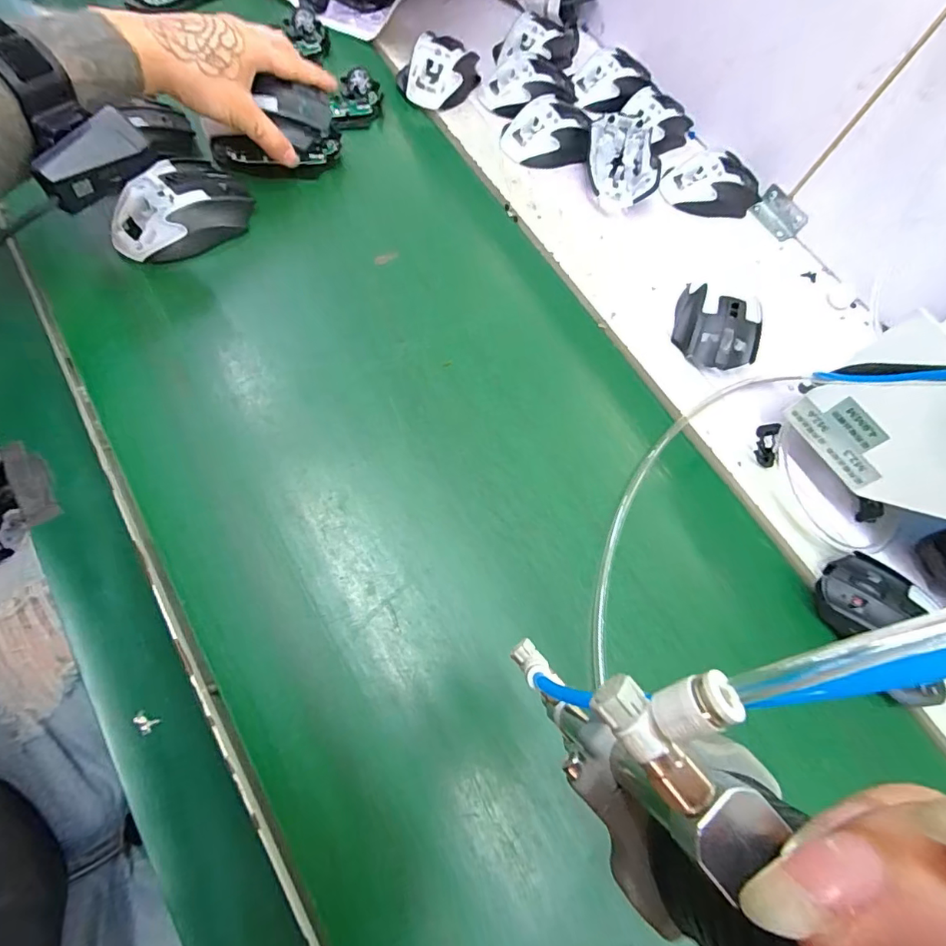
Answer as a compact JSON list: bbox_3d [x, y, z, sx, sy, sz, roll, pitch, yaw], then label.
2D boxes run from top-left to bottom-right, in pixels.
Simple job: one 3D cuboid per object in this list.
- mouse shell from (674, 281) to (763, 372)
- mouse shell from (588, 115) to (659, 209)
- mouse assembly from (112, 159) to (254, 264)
[{"bbox_3d":[0.225,-0.135,0.451,0.069,0.032,0.076,13,67,6],"label":"mouse shell"},{"bbox_3d":[0.158,-0.333,0.525,0.067,0.032,0.100,0,66,0],"label":"mouse shell"},{"bbox_3d":[-0.242,-0.216,0.410,0.065,0.046,0.113,36,71,14],"label":"mouse assembly"}]

